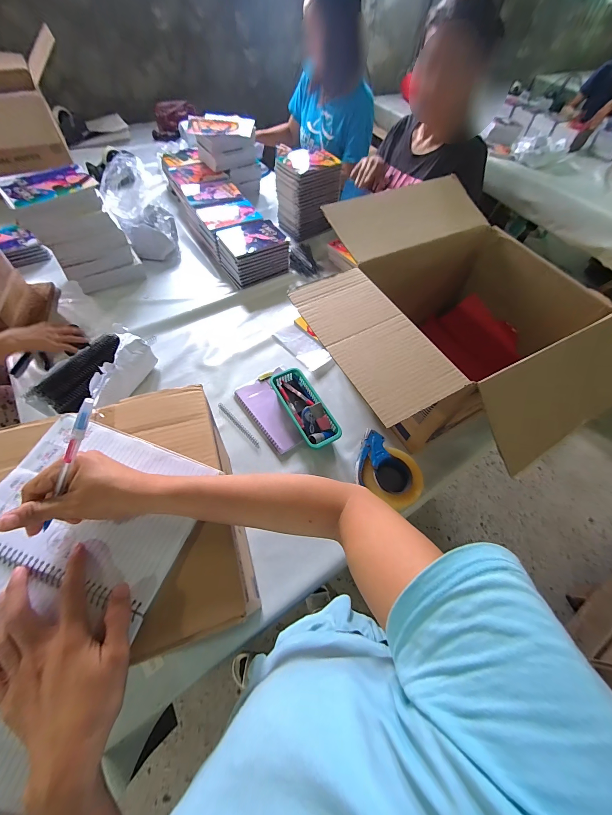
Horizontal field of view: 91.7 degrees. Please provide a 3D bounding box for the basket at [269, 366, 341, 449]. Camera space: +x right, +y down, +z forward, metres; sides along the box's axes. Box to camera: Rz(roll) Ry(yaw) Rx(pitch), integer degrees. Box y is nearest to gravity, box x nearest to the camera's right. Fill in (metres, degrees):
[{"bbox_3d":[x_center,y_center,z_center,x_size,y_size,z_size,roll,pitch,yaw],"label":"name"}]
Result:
[{"bbox_3d":[-0.006,0.006,0.740,0.088,0.058,0.228,-24,62,-17],"label":"basket"}]

